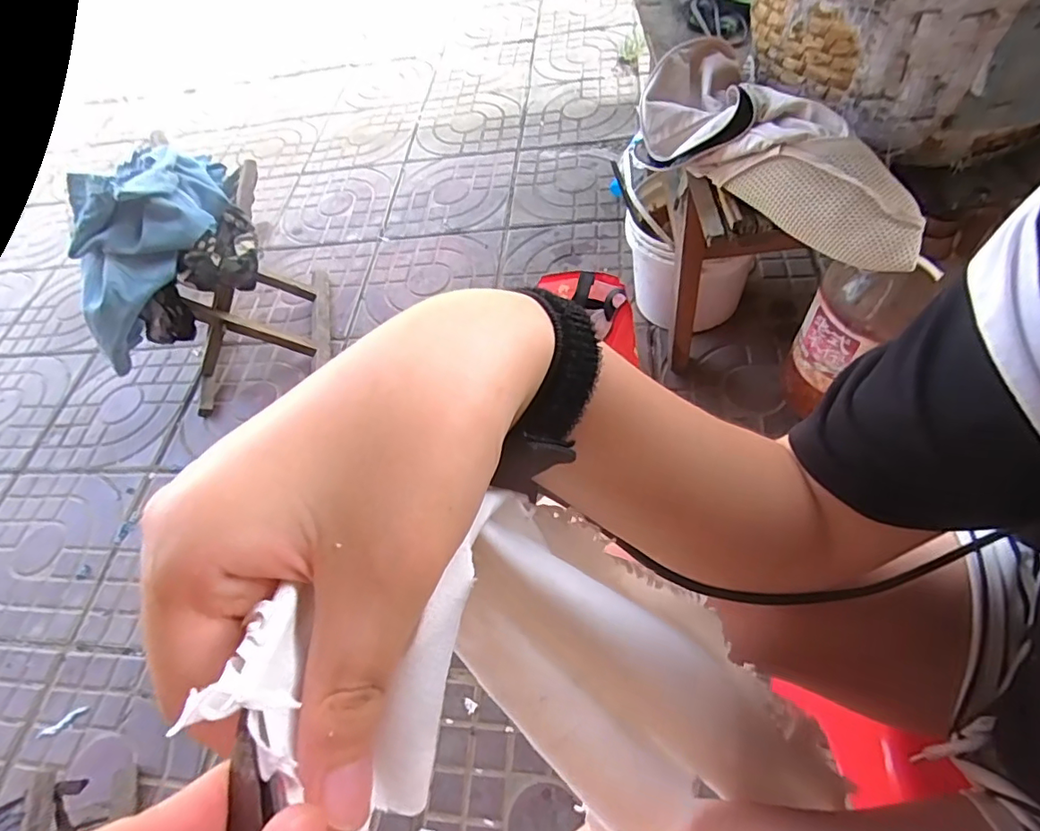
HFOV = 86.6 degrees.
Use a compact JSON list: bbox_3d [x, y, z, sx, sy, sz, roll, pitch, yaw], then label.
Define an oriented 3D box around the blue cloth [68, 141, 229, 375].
[{"bbox_3d":[-0.569,-0.236,0.812,0.182,0.138,0.345,33,97,25],"label":"blue cloth"}]

